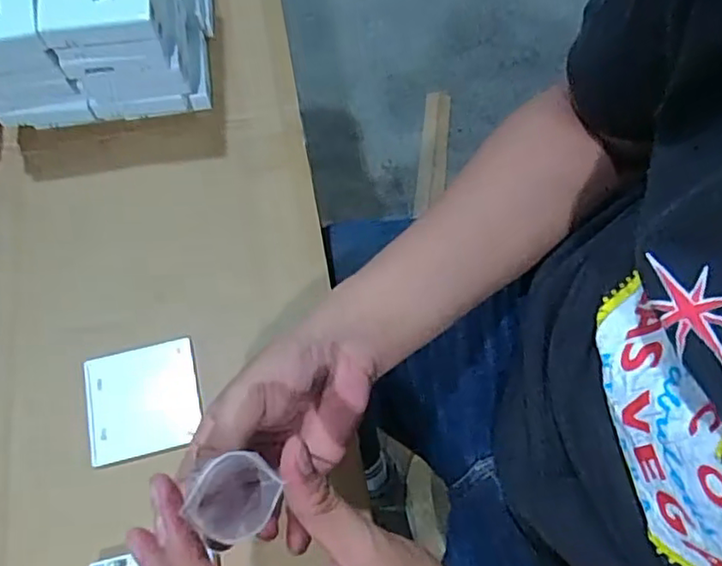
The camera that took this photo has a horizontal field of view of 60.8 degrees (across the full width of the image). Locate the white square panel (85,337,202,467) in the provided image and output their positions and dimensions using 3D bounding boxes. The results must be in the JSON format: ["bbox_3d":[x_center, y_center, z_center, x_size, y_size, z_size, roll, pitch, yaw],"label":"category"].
[{"bbox_3d":[-0.173,0.093,0.488,0.085,0.007,0.085,-12,67,-7],"label":"white square panel"}]

